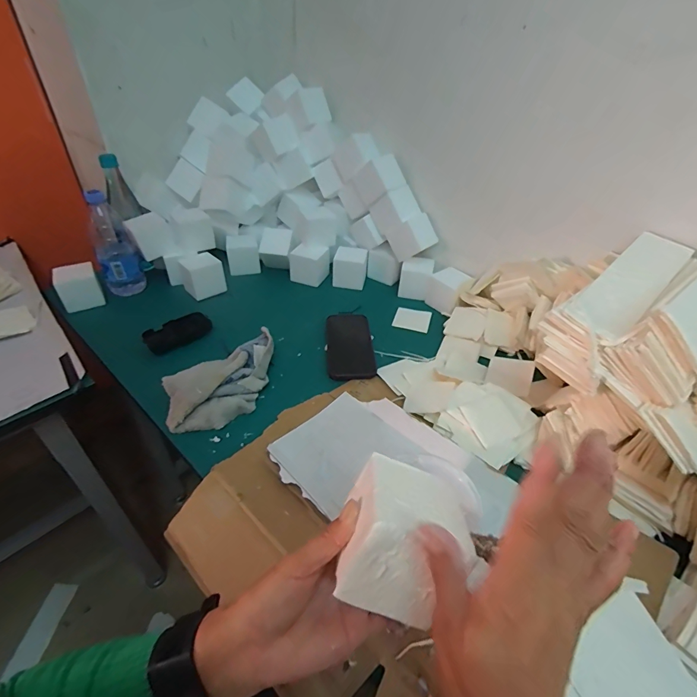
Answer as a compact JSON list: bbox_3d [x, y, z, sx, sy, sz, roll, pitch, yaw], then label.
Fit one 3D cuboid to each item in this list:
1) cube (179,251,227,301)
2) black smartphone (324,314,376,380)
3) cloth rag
[{"bbox_3d":[-0.298,-0.148,0.796,0.070,0.070,0.074,-24,45,-29],"label":"cube"},{"bbox_3d":[0.001,-0.009,0.682,0.079,0.014,0.169,-1,37,-5],"label":"black smartphone"},{"bbox_3d":[-0.179,0.046,0.582,0.104,0.050,0.201,26,44,27],"label":"cloth rag"}]

